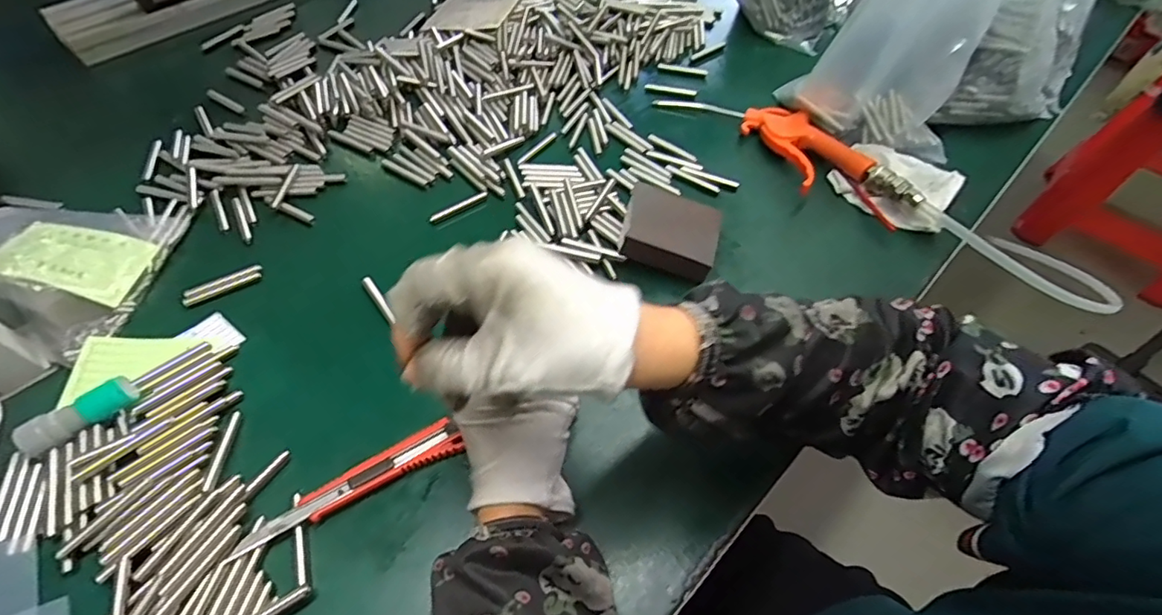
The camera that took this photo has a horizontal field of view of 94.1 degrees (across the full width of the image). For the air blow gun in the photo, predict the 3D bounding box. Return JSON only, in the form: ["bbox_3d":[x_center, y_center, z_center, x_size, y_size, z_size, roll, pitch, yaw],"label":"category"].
[{"bbox_3d":[0.199,-0.167,0.540,0.086,0.033,0.263,-29,60,-19],"label":"air blow gun"}]

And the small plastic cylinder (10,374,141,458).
[{"bbox_3d":[-0.339,0.073,0.362,0.072,0.018,0.019,-31,61,-21],"label":"small plastic cylinder"}]

